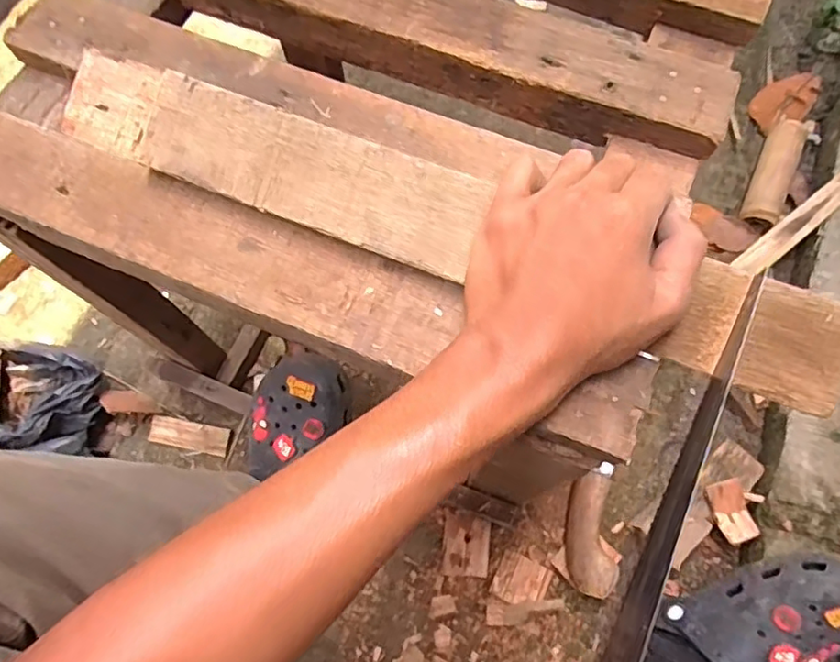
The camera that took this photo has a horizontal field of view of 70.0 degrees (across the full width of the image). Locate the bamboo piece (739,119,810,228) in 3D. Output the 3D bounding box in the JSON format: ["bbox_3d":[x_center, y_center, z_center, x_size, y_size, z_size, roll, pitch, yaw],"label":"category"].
[{"bbox_3d":[0.505,-0.225,0.848,0.054,0.042,0.201,25,72,11],"label":"bamboo piece"}]

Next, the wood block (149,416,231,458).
[{"bbox_3d":[-0.283,0.128,0.737,0.095,0.014,0.036,11,70,6],"label":"wood block"}]

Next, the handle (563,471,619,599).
[{"bbox_3d":[0.191,0.227,0.675,0.058,0.041,0.132,-1,70,2],"label":"handle"}]

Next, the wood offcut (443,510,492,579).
[{"bbox_3d":[0.054,0.245,0.687,0.050,0.008,0.069,6,70,4],"label":"wood offcut"}]

